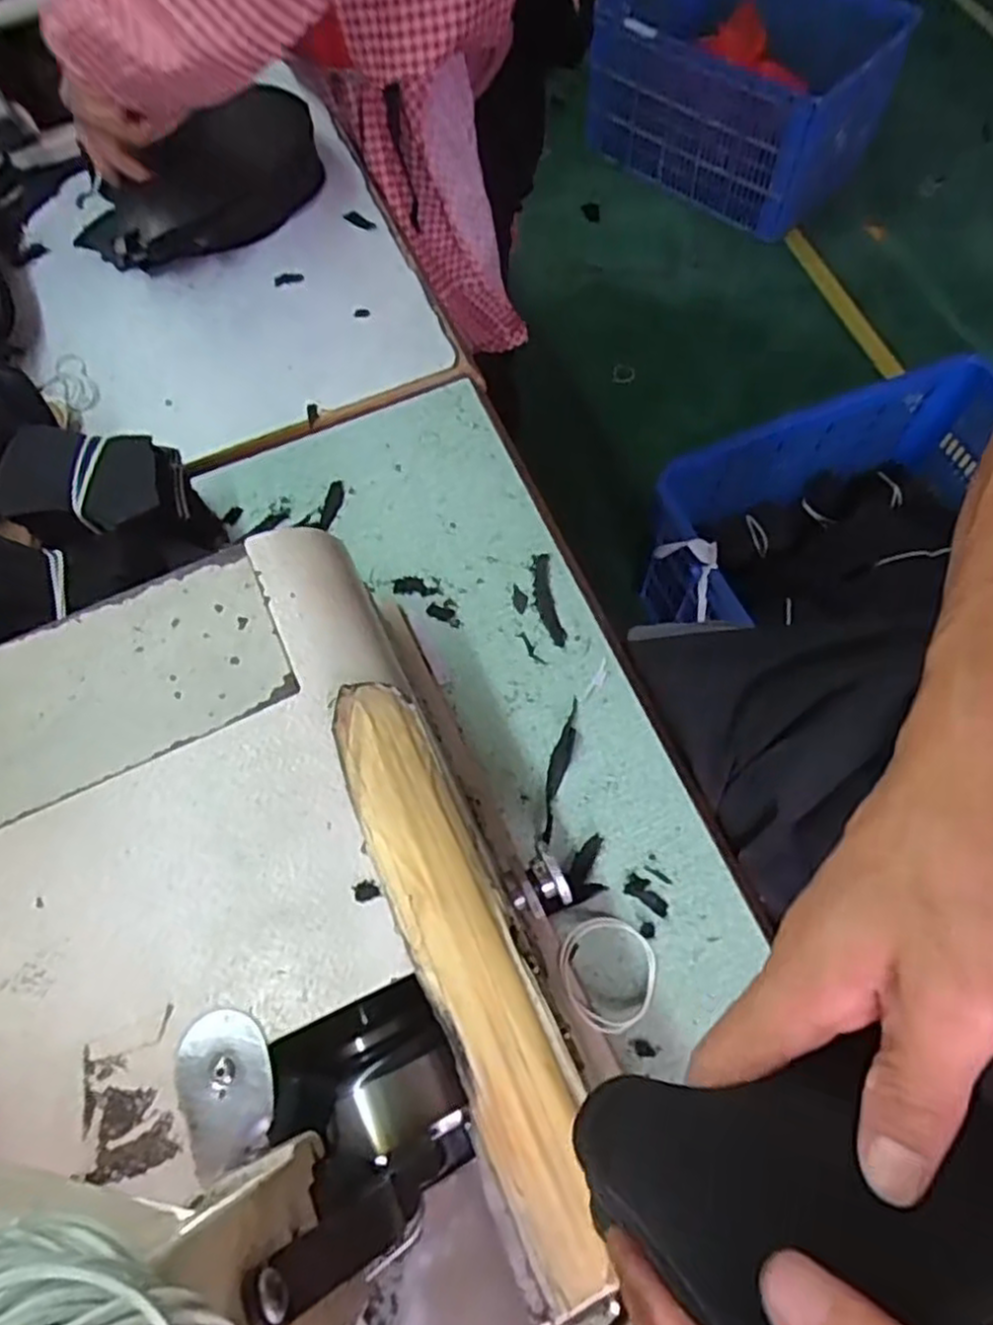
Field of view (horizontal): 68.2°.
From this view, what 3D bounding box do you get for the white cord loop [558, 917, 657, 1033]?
[{"bbox_3d":[0.063,0.174,0.413,0.055,0.011,0.058,-1,66,1],"label":"white cord loop"}]

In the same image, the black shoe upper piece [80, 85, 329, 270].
[{"bbox_3d":[-0.251,-0.421,0.653,0.234,0.053,0.106,-34,70,-13],"label":"black shoe upper piece"}]

